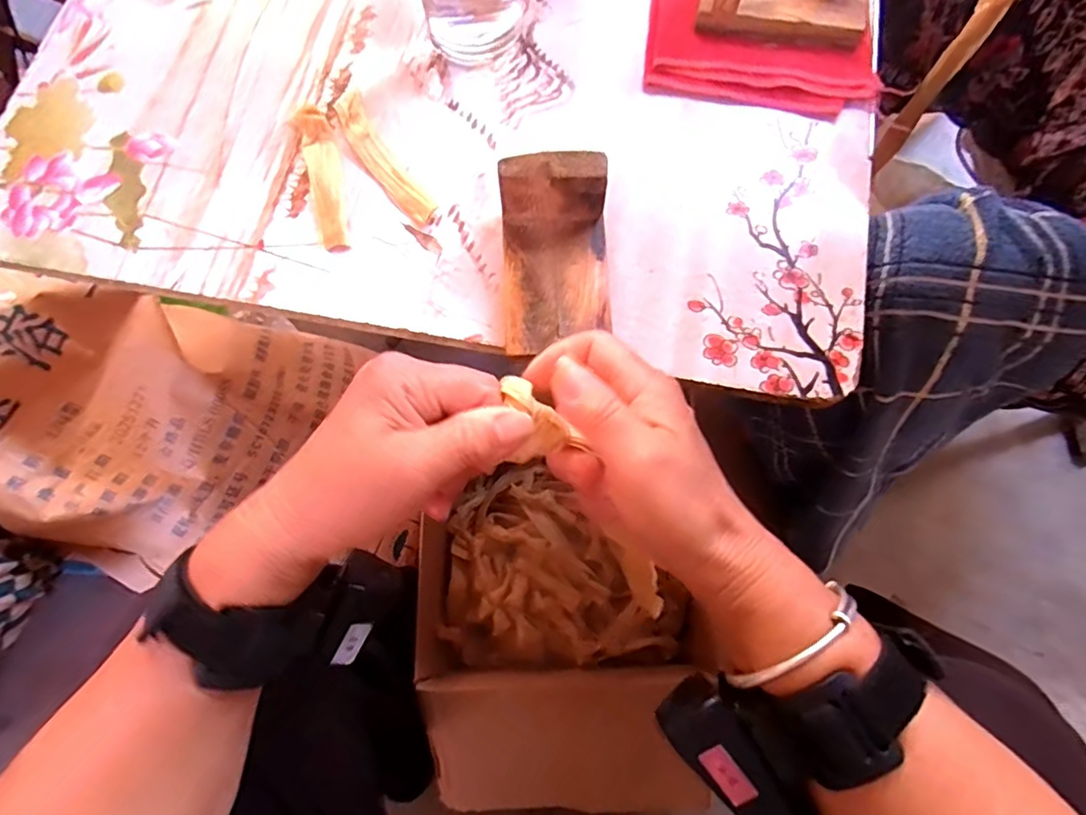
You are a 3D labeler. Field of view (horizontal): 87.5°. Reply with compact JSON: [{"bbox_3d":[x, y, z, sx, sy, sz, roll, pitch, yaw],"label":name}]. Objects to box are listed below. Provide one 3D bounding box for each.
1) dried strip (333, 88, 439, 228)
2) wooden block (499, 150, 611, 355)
[{"bbox_3d":[-0.110,-0.169,0.384,0.024,0.007,0.122,-33,77,-7],"label":"dried strip"},{"bbox_3d":[0.007,-0.085,0.330,0.061,0.056,0.102,-2,74,1],"label":"wooden block"}]

